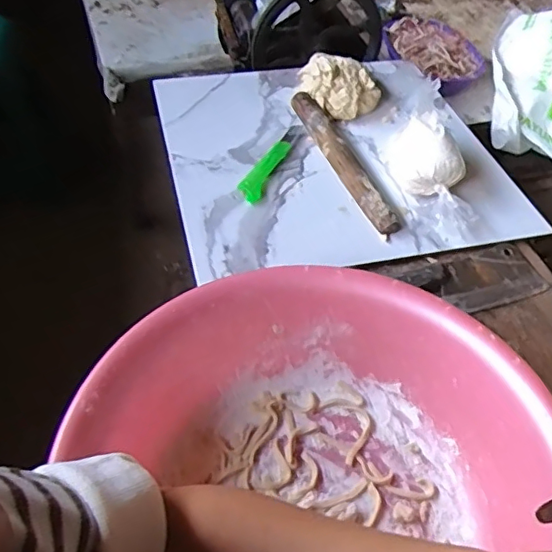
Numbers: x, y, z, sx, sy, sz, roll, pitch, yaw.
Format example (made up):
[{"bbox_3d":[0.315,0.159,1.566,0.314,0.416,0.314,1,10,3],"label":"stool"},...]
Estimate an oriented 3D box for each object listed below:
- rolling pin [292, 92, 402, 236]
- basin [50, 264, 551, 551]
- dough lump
[{"bbox_3d":[0.097,-0.177,0.823,0.032,0.026,0.303,-16,54,-16],"label":"rolling pin"},{"bbox_3d":[0.022,0.185,0.467,0.369,0.119,0.396,2,51,-2],"label":"basin"},{"bbox_3d":[0.106,-0.320,0.930,0.109,0.056,0.109,2,51,-2],"label":"dough lump"}]

